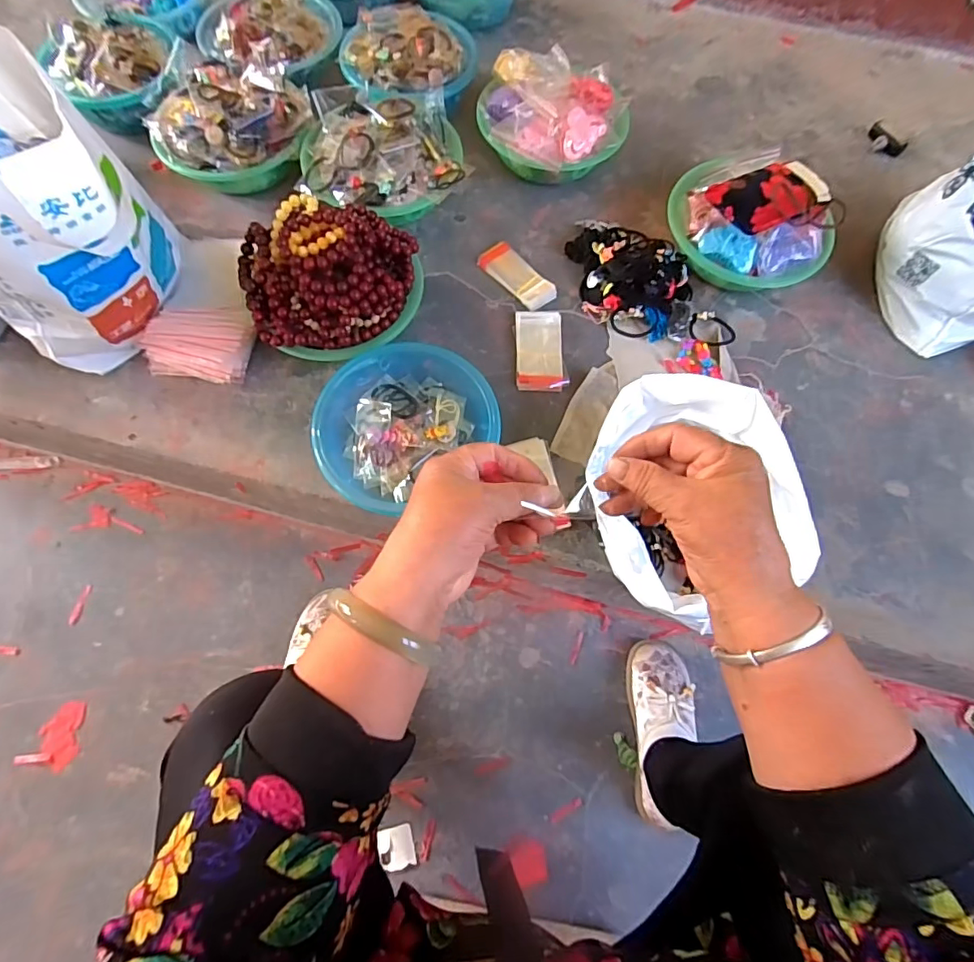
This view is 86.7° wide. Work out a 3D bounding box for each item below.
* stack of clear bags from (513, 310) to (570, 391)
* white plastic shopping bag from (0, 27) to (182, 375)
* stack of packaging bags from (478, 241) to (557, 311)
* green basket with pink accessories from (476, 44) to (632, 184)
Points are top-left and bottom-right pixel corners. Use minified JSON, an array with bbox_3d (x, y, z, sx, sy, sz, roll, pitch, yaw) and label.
[{"bbox_3d":[0.077,-0.187,0.743,0.070,0.020,0.131,1,70,-2],"label":"stack of clear bags"},{"bbox_3d":[-0.512,-0.300,0.598,0.220,0.288,0.232,-33,74,-13],"label":"white plastic shopping bag"},{"bbox_3d":[0.046,-0.312,0.788,0.056,0.017,0.128,-41,76,-15],"label":"stack of packaging bags"},{"bbox_3d":[0.108,-0.591,0.844,0.237,0.111,0.238,10,70,2],"label":"green basket with pink accessories"}]

